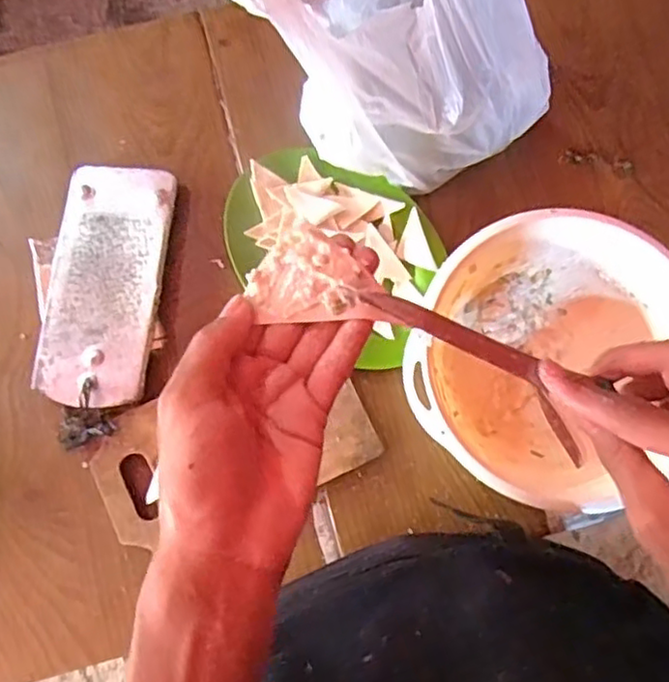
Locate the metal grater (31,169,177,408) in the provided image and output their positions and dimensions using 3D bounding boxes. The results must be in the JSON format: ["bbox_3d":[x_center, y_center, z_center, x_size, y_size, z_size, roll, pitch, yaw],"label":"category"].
[{"bbox_3d":[-0.218,-0.056,0.640,0.107,0.021,0.233,5,79,-1],"label":"metal grater"}]

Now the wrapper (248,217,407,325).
[{"bbox_3d":[-0.006,-0.032,0.315,0.066,0.009,0.047,1,78,-1],"label":"wrapper"}]

